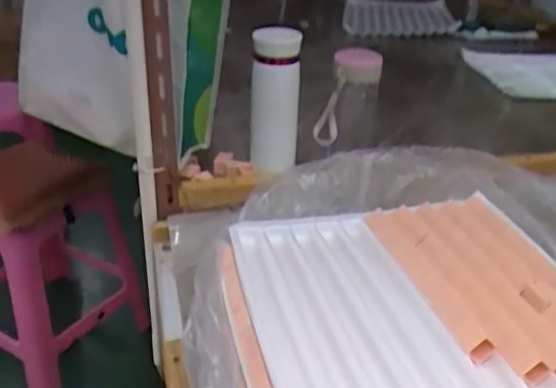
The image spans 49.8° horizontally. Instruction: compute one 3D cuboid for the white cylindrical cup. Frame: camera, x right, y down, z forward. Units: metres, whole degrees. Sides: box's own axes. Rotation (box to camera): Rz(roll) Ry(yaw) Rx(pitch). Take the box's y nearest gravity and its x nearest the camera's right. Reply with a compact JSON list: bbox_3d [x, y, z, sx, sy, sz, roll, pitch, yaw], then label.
[{"bbox_3d":[-0.003,-0.137,0.853,0.070,0.203,0.069,1,29,-1],"label":"white cylindrical cup"}]

